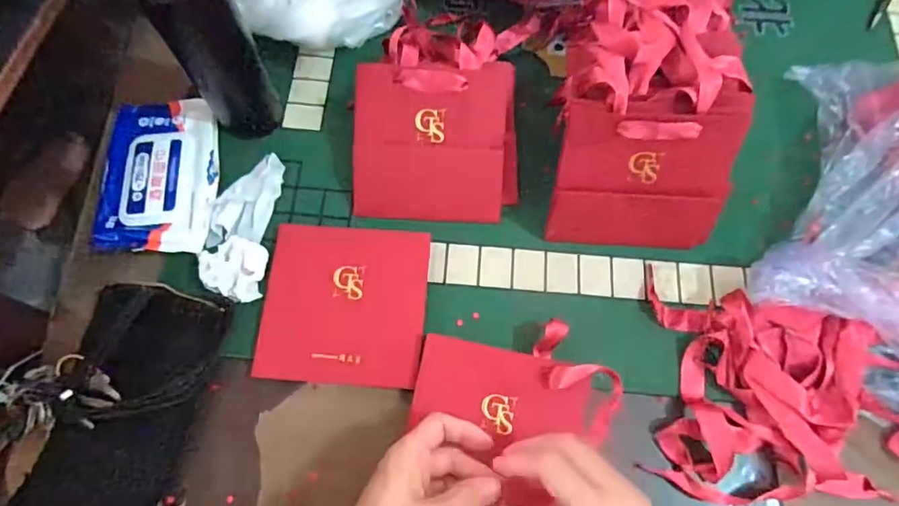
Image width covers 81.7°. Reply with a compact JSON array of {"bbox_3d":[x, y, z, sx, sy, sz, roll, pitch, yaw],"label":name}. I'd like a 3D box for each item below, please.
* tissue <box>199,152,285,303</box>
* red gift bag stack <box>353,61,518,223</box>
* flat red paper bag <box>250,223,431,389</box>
[{"bbox_3d":[-0.192,-0.027,0.478,0.056,0.025,0.140,4,69,-1],"label":"tissue"},{"bbox_3d":[-0.013,-0.104,0.496,0.151,0.024,0.141,1,102,-3],"label":"red gift bag stack"},{"bbox_3d":[-0.091,0.042,0.459,0.138,0.009,0.140,5,69,-1],"label":"flat red paper bag"}]

